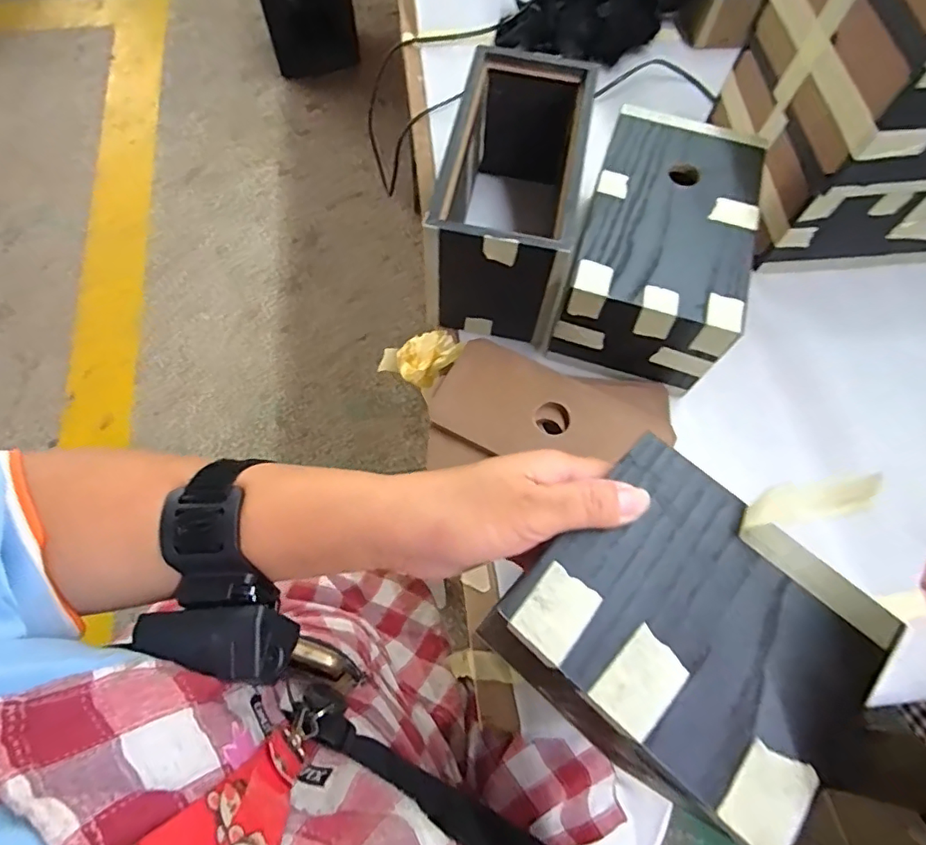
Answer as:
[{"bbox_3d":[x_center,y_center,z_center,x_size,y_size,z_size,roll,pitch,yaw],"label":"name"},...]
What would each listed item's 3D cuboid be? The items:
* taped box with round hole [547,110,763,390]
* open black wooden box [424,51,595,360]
[{"bbox_3d":[0.175,-0.156,0.491,0.129,0.094,0.211,17,69,5],"label":"taped box with round hole"},{"bbox_3d":[0.044,-0.199,0.503,0.109,0.139,0.216,10,68,2],"label":"open black wooden box"}]

